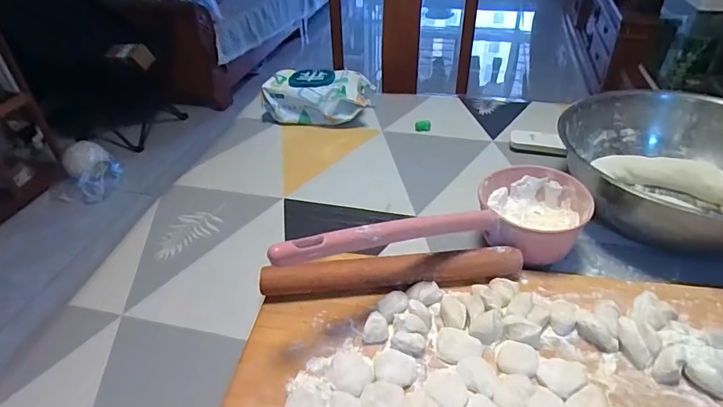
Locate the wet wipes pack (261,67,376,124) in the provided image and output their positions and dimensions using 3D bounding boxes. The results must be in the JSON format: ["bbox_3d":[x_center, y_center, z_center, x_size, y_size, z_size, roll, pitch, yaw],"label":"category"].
[{"bbox_3d":[-0.075,-0.202,0.830,0.177,0.069,0.113,8,39,13],"label":"wet wipes pack"}]

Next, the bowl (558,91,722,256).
[{"bbox_3d":[0.412,-0.047,0.593,0.284,0.122,0.284,-2,38,1],"label":"bowl"}]

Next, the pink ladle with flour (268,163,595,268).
[{"bbox_3d":[0.087,0.015,0.451,0.361,0.073,0.112,-5,34,-33],"label":"pink ladle with flour"}]

